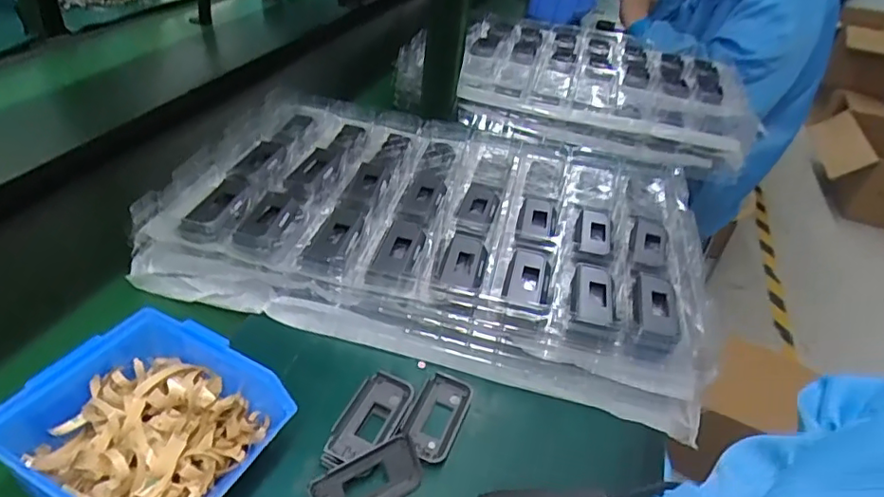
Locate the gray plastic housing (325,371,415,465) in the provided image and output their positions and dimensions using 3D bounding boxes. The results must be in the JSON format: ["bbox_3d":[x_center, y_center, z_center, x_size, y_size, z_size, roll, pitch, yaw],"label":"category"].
[{"bbox_3d":[-0.051,0.125,0.410,0.038,0.021,0.074,18,37,14],"label":"gray plastic housing"}]

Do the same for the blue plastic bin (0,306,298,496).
[{"bbox_3d":[-0.187,0.116,0.354,0.140,0.066,0.124,23,39,21],"label":"blue plastic bin"}]

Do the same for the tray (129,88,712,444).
[{"bbox_3d":[0.001,-0.027,0.587,0.512,0.068,0.329,13,36,8],"label":"tray"}]

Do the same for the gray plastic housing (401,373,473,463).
[{"bbox_3d":[-0.004,0.127,0.427,0.038,0.008,0.075,18,37,14],"label":"gray plastic housing"}]

